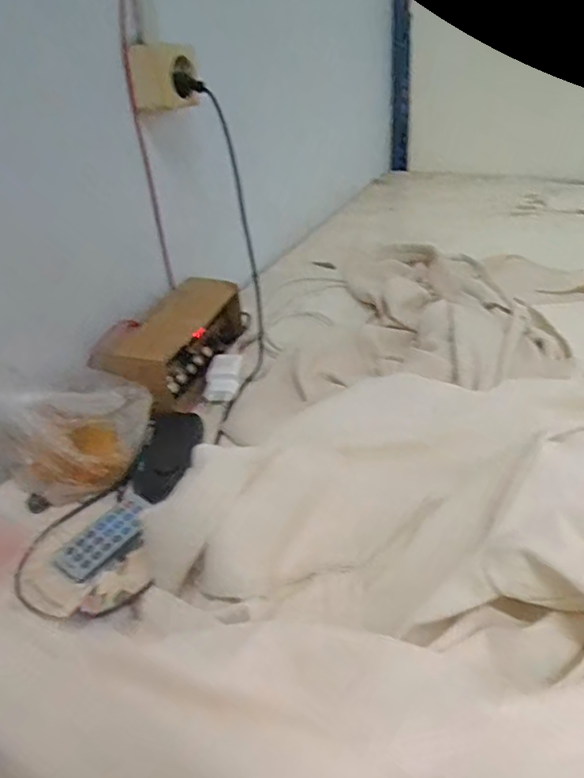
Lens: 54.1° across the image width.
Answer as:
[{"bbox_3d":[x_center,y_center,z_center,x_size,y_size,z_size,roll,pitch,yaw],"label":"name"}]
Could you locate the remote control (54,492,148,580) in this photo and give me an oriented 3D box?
[{"bbox_3d":[-0.151,0.117,0.469,0.036,0.007,0.091,14,40,27],"label":"remote control"}]

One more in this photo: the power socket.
[{"bbox_3d":[-0.124,-0.302,0.557,0.065,0.056,0.026,-11,35,-6],"label":"power socket"}]

